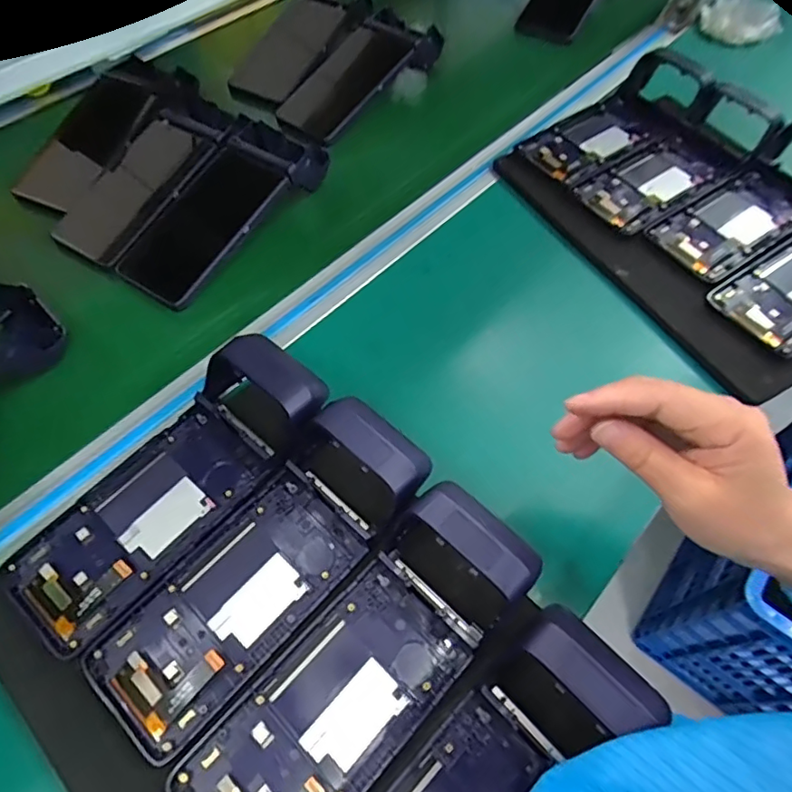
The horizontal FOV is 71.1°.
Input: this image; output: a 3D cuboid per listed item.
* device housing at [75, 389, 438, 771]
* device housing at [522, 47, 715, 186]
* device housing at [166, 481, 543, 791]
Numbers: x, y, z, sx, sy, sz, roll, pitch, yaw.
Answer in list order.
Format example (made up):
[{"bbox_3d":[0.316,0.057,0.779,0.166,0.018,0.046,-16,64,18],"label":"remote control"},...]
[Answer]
[{"bbox_3d":[-0.078,0.100,0.342,0.083,0.047,0.219,40,77,19],"label":"device housing"},{"bbox_3d":[0.226,-0.294,0.569,0.205,0.055,0.096,-33,65,-20],"label":"device housing"},{"bbox_3d":[-0.017,0.153,0.312,0.080,0.046,0.218,40,77,19],"label":"device housing"}]

